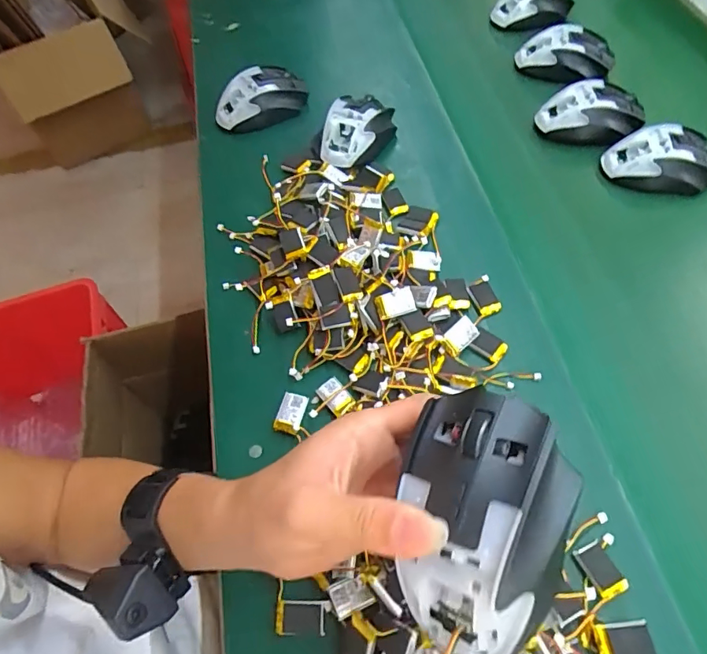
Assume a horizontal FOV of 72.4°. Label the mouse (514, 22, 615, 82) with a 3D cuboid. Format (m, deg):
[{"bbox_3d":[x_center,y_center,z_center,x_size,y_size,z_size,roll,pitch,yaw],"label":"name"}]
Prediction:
[{"bbox_3d":[0.267,-0.350,0.616,0.116,0.044,0.056,5,60,7],"label":"mouse"}]

